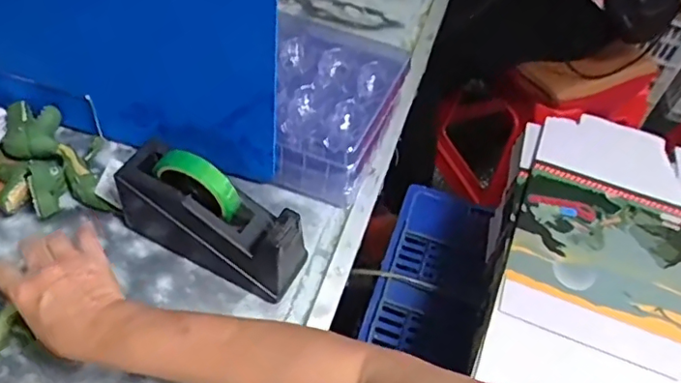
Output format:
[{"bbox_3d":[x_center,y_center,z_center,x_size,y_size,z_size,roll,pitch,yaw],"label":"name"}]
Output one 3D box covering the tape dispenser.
[{"bbox_3d":[-0.141,0.024,0.613,0.206,0.135,0.061,24,53,13],"label":"tape dispenser"}]

